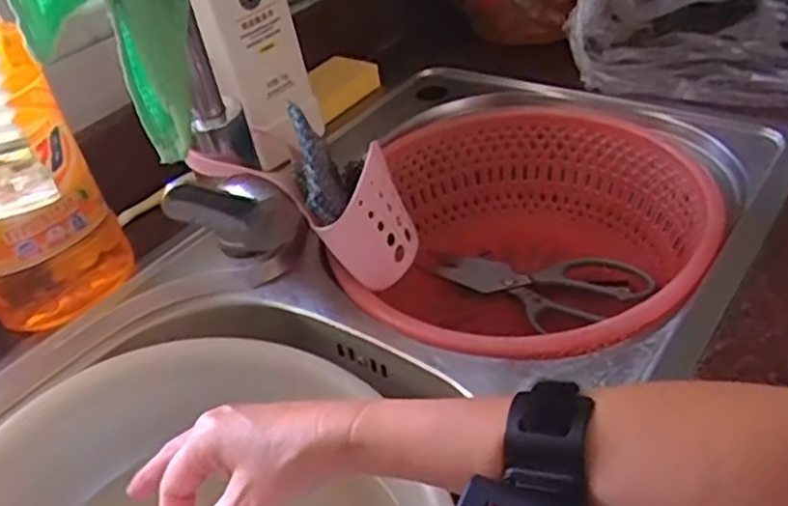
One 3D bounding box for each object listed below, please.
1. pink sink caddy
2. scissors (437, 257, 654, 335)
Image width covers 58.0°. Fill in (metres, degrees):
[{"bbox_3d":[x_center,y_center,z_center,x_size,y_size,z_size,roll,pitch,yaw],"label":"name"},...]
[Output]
[{"bbox_3d":[-0.058,-0.047,0.511,0.173,0.061,0.089,22,44,-7],"label":"pink sink caddy"},{"bbox_3d":[0.120,0.030,0.630,0.200,0.017,0.089,6,41,35],"label":"scissors"}]

